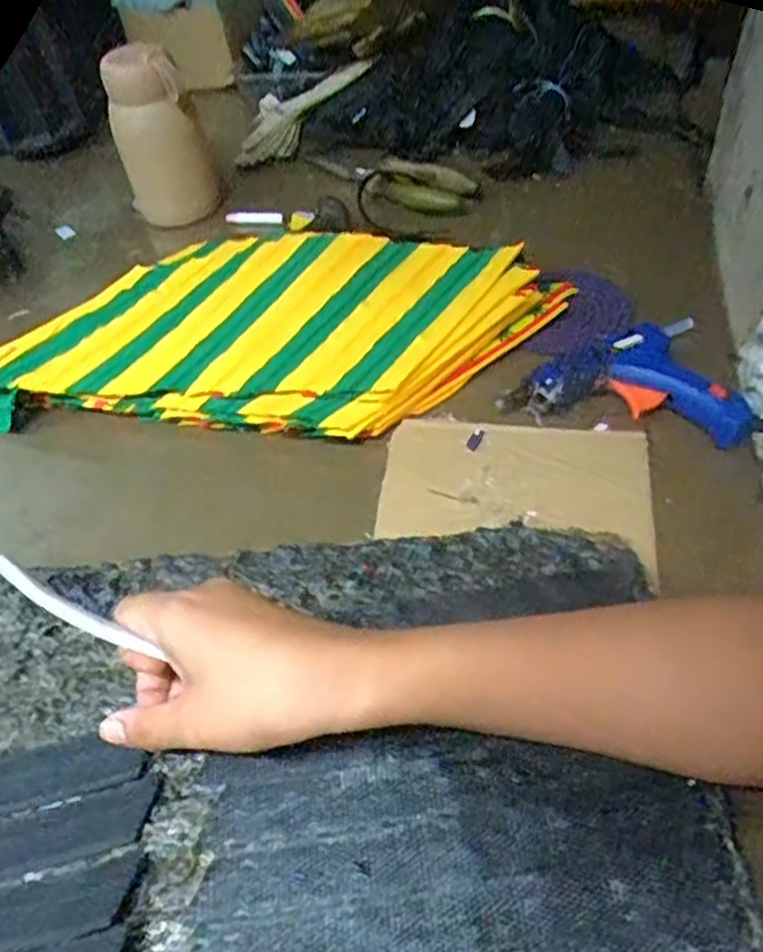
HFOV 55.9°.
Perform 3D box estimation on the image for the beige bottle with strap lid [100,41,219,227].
[{"bbox_3d":[-0.195,-0.294,0.631,0.071,0.132,0.064,-25,52,-15],"label":"beige bottle with strap lid"}]

